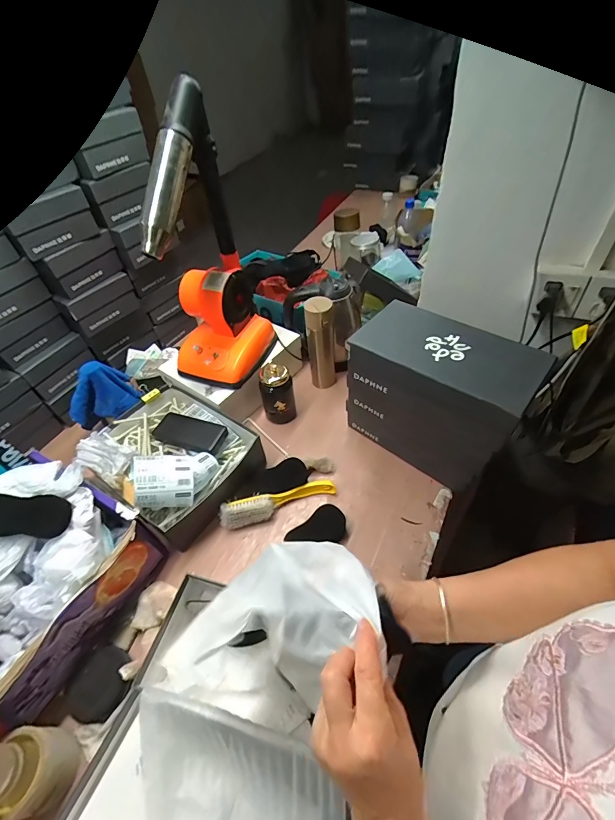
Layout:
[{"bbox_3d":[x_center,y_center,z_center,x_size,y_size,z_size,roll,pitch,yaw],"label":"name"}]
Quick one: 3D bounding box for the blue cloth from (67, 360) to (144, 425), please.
[{"bbox_3d":[-0.470,-0.036,0.814,0.147,0.111,0.075,-35,54,-23],"label":"blue cloth"}]

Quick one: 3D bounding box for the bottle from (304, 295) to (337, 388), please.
[{"bbox_3d":[0.034,-0.157,0.883,0.066,0.242,0.057,-2,49,4],"label":"bottle"}]

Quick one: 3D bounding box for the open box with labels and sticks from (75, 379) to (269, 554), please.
[{"bbox_3d":[-0.292,0.091,0.765,0.324,0.128,0.267,27,56,26],"label":"open box with labels and sticks"}]

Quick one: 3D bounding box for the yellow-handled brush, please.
[{"bbox_3d":[-0.058,0.184,0.725,0.235,0.049,0.046,-17,50,-10],"label":"yellow-handled brush"}]

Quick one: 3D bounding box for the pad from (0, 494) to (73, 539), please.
[{"bbox_3d":[-0.437,0.162,0.552,0.123,0.017,0.061,8,66,-15],"label":"pad"}]

